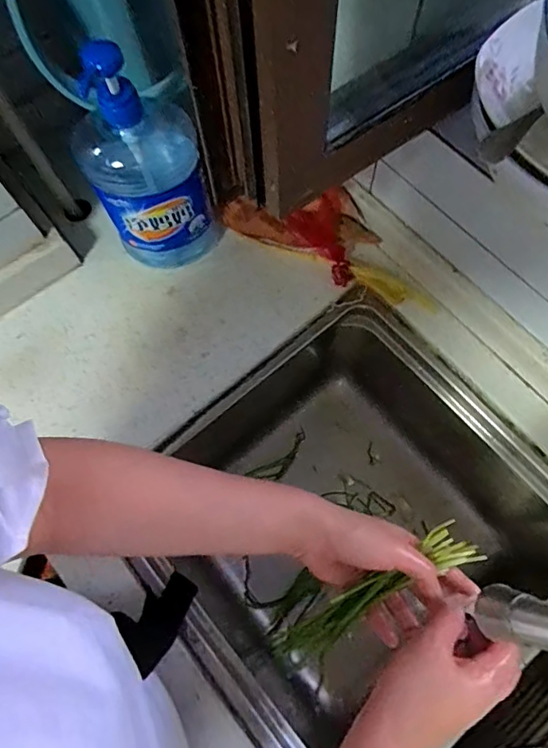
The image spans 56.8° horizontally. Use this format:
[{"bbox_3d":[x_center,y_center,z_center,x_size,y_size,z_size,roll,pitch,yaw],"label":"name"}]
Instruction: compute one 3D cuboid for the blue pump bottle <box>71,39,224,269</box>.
[{"bbox_3d":[-0.141,-0.220,0.543,0.112,0.237,0.108,-27,72,-7],"label":"blue pump bottle"}]

